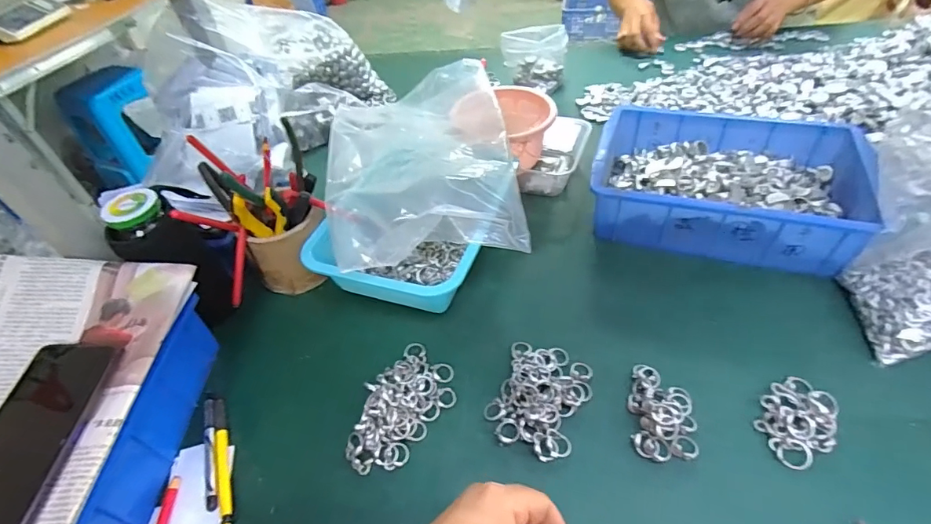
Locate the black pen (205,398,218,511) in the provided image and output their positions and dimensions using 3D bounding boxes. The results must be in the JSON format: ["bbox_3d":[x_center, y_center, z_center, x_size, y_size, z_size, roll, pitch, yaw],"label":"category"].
[{"bbox_3d":[-0.239,0.176,0.426,0.010,0.012,0.108,-18,44,-13],"label":"black pen"}]

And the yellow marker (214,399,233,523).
[{"bbox_3d":[-0.227,0.182,0.422,0.012,0.010,0.124,-21,46,-12],"label":"yellow marker"}]

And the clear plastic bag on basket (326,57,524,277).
[{"bbox_3d":[-0.062,-0.128,0.551,0.222,0.089,0.315,-10,45,-1],"label":"clear plastic bag on basket"}]

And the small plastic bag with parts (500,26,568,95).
[{"bbox_3d":[0.129,-0.387,0.855,0.112,0.093,0.063,15,50,22],"label":"small plastic bag with parts"}]

